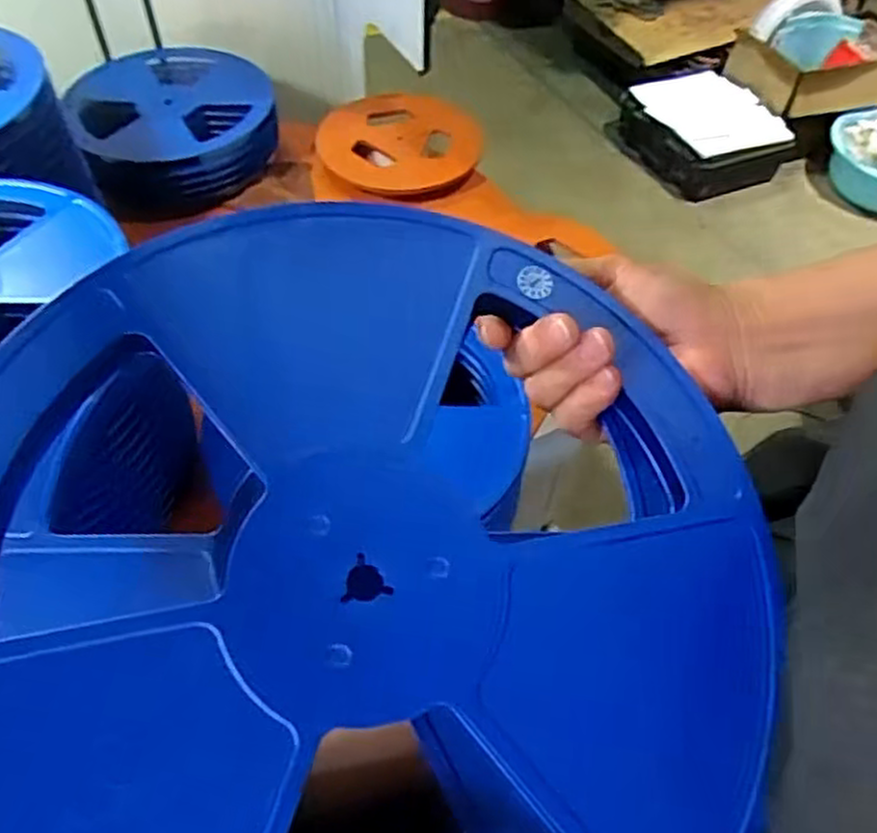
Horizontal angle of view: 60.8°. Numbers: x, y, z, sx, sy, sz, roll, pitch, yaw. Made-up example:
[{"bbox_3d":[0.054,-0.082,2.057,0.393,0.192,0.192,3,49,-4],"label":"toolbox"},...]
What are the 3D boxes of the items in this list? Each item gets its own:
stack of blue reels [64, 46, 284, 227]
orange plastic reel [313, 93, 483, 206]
[{"bbox_3d":[-0.421,-0.473,1.215,0.308,0.107,0.312,-19,54,-15],"label":"stack of blue reels"},{"bbox_3d":[-0.064,-0.456,1.251,0.259,0.048,0.243,0,51,0],"label":"orange plastic reel"}]

